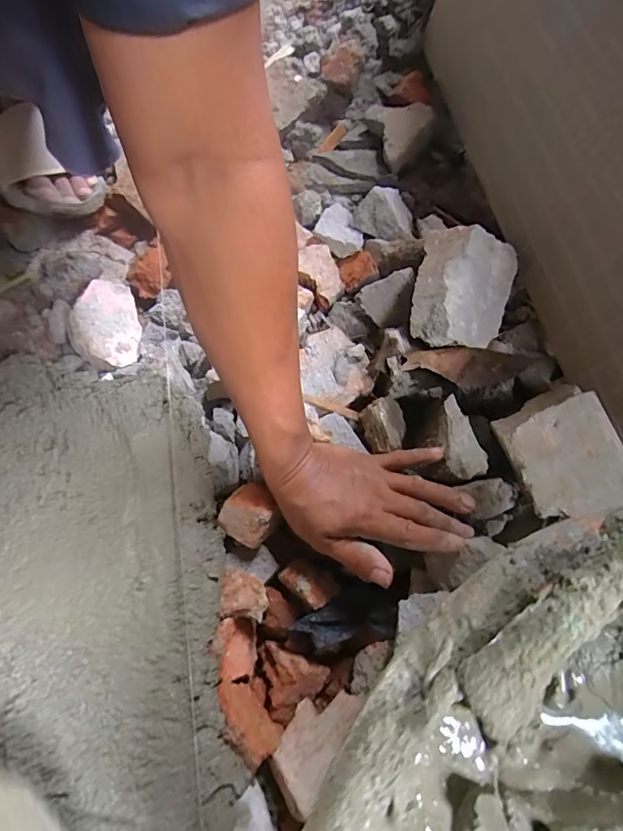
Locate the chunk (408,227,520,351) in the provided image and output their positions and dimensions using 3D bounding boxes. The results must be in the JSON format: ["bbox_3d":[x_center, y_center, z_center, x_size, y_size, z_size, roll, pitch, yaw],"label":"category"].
[{"bbox_3d":[0.141,-0.115,0.418,0.086,0.049,0.106,5,98,-34],"label":"chunk"}]

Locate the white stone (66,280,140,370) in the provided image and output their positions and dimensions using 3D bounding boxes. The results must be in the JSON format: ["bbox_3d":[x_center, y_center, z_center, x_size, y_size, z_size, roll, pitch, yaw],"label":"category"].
[{"bbox_3d":[-0.207,-0.089,0.454,0.060,0.034,0.096,-12,70,-6],"label":"white stone"}]

